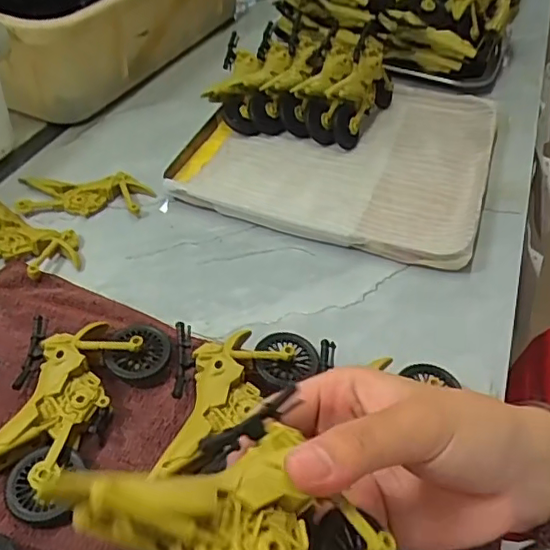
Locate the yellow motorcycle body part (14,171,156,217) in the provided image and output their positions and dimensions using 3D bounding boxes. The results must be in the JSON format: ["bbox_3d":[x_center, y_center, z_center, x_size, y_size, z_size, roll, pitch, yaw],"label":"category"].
[{"bbox_3d":[-0.145,-0.062,0.450,0.097,0.012,0.040,-1,45,-6],"label":"yellow motorcycle body part"}]

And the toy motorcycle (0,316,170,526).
[{"bbox_3d":[-0.112,0.065,0.309,0.073,0.022,0.114,17,46,12],"label":"toy motorcycle"}]

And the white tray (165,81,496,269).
[{"bbox_3d":[0.061,-0.114,0.518,0.241,0.022,0.255,17,46,12],"label":"white tray"}]

